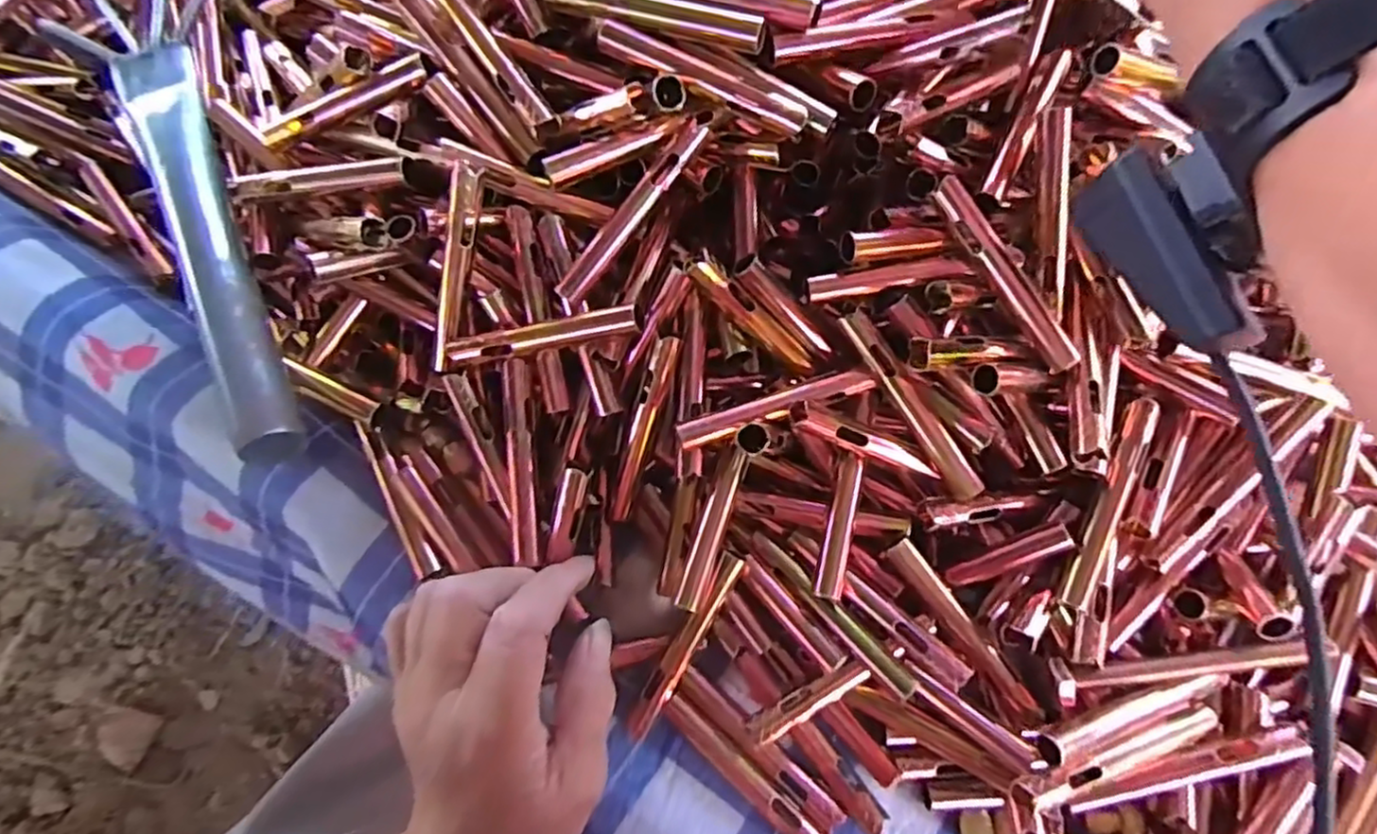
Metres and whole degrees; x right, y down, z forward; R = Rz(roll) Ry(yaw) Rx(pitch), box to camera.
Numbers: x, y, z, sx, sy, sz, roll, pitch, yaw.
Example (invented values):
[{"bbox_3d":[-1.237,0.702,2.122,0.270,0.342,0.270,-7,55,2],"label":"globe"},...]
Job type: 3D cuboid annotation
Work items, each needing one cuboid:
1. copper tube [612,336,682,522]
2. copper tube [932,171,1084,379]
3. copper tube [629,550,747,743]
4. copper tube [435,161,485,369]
[{"bbox_3d":[-0.019,0.006,0.285,0.010,0.008,0.082,19,109,5],"label":"copper tube"},{"bbox_3d":[0.118,-0.053,0.260,0.012,0.010,0.082,-35,92,-9],"label":"copper tube"},{"bbox_3d":[-0.002,0.091,0.277,0.011,0.008,0.082,30,93,8],"label":"copper tube"},{"bbox_3d":[-0.091,-0.057,0.271,0.009,0.010,0.081,18,111,5],"label":"copper tube"}]

